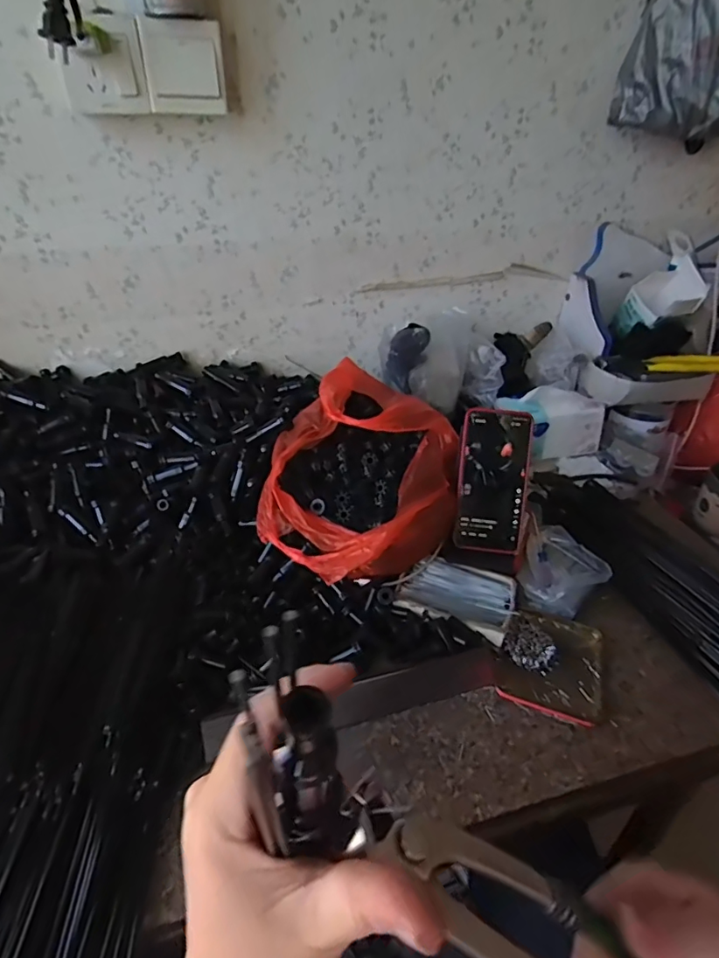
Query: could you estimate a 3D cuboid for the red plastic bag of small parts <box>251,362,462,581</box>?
[{"bbox_3d":[0.005,-0.011,0.621,0.217,0.150,0.264,3,34,6],"label":"red plastic bag of small parts"}]

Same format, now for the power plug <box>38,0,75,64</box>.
[{"bbox_3d":[-0.261,-0.390,0.447,0.026,0.055,0.011,-16,36,-20],"label":"power plug"}]

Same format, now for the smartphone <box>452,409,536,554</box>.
[{"bbox_3d":[0.155,0.003,0.605,0.078,0.163,0.014,4,3,9],"label":"smartphone"}]

